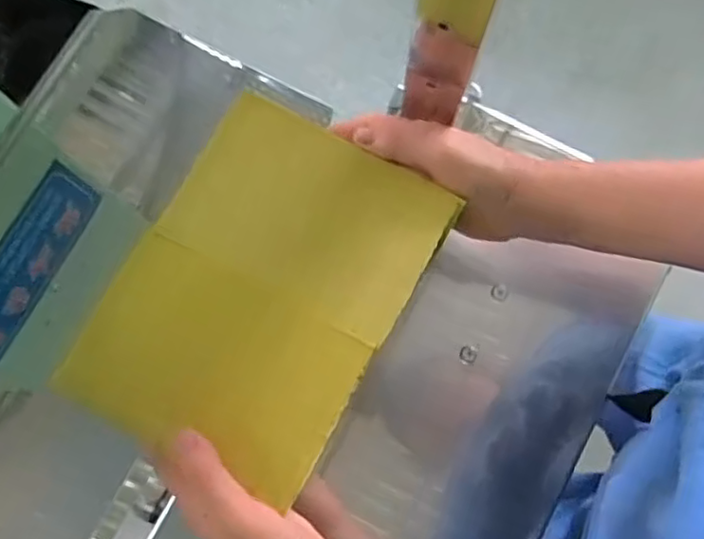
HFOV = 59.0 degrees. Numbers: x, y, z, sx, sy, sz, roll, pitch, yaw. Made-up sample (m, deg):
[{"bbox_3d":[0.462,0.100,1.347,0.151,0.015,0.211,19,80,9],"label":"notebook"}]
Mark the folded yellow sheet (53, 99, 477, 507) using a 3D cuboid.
[{"bbox_3d":[-0.055,0.012,0.380,0.158,0.014,0.213,29,81,6],"label":"folded yellow sheet"}]

